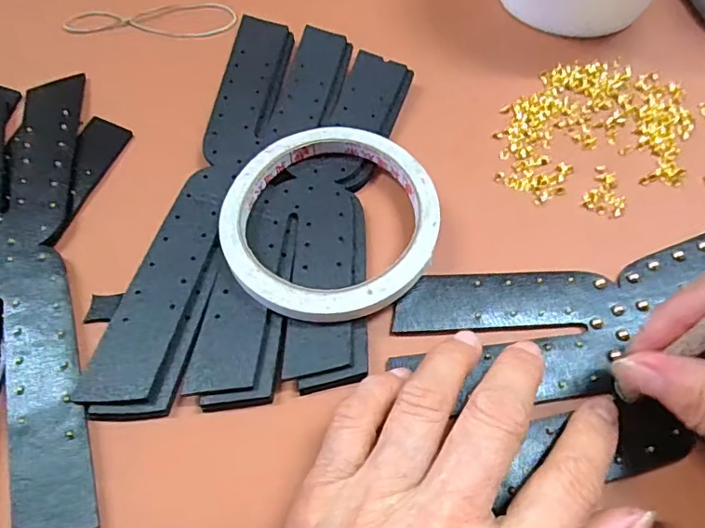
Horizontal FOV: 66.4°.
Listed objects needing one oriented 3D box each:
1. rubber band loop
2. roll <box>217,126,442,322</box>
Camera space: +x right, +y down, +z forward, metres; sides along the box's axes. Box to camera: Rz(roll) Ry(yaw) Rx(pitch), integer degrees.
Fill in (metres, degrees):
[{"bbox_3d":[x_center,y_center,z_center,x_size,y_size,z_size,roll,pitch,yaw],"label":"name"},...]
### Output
[{"bbox_3d":[-0.120,-0.148,0.323,0.103,0.005,0.037,5,60,3],"label":"rubber band loop"},{"bbox_3d":[-0.010,-0.020,0.232,0.091,0.012,0.096,0,59,0],"label":"roll"}]

